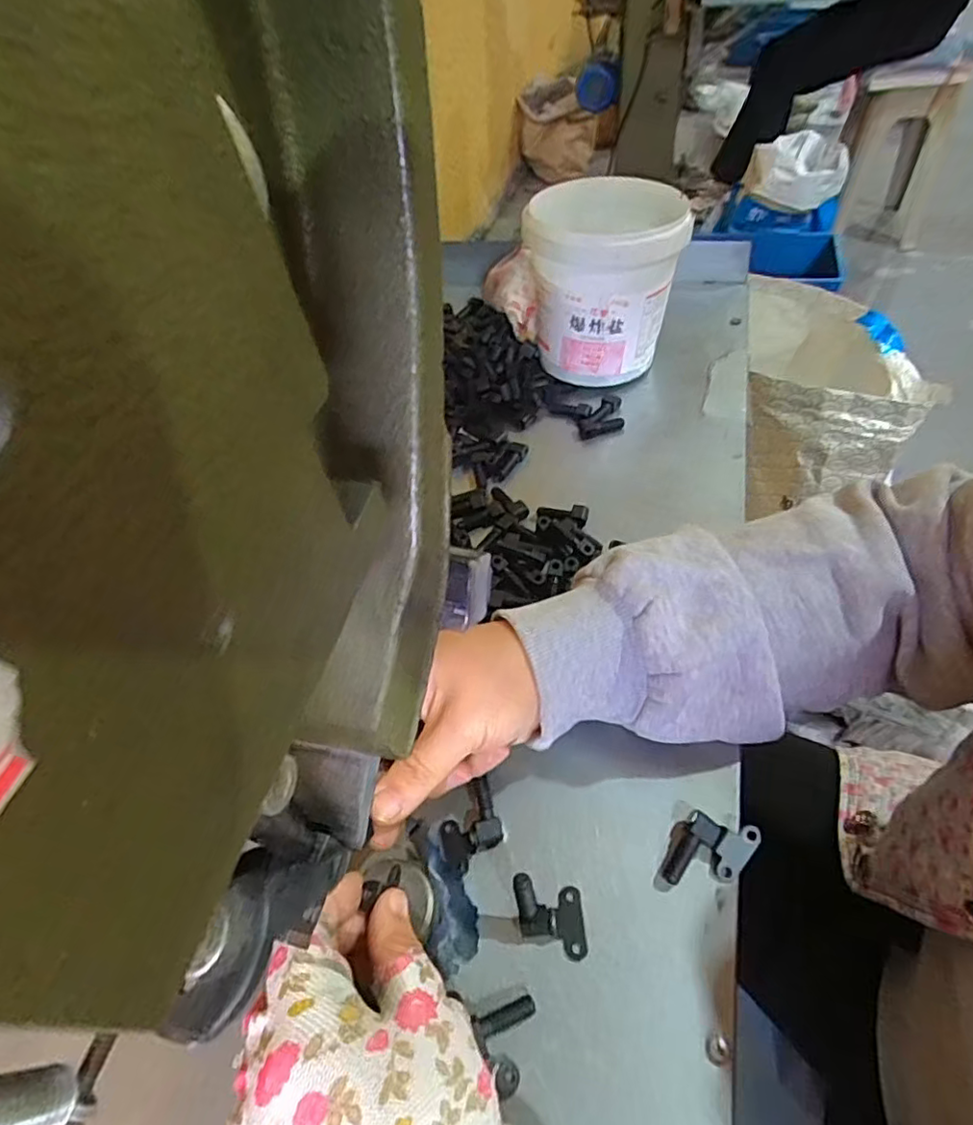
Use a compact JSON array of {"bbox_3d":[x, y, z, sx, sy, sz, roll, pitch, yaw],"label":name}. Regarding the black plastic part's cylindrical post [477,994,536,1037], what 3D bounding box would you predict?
[{"bbox_3d":[0.008,0.196,0.262,0.026,0.010,0.007,-20,52,-8],"label":"black plastic part's cylindrical post"}]

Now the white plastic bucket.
[{"bbox_3d":[0.094,-0.229,0.497,0.109,0.126,0.112,-4,51,5],"label":"white plastic bucket"}]

